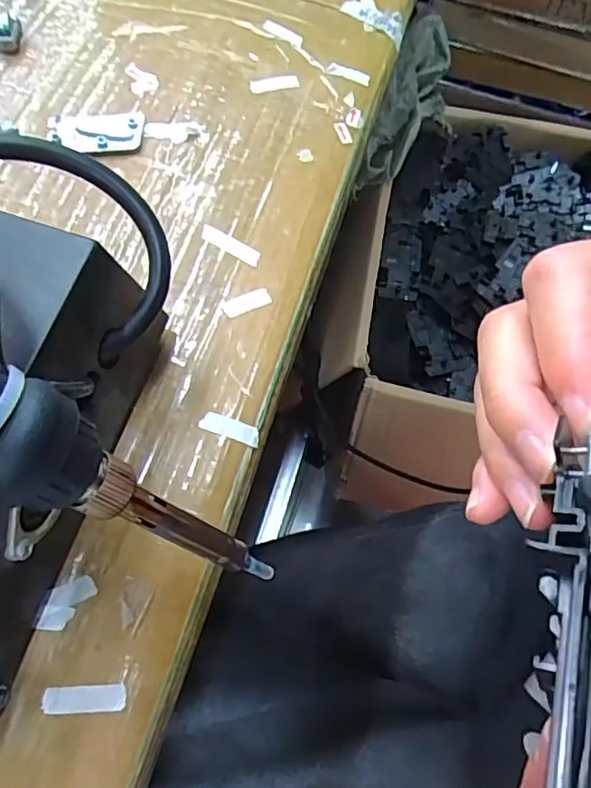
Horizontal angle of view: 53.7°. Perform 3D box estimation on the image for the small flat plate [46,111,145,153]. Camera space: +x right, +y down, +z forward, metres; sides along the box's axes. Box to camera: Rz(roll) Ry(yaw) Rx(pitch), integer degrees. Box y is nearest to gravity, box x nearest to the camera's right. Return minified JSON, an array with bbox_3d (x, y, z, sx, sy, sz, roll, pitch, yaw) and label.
[{"bbox_3d":[-0.074,-0.098,0.218,0.033,0.004,0.017,-5,66,-5],"label":"small flat plate"}]

